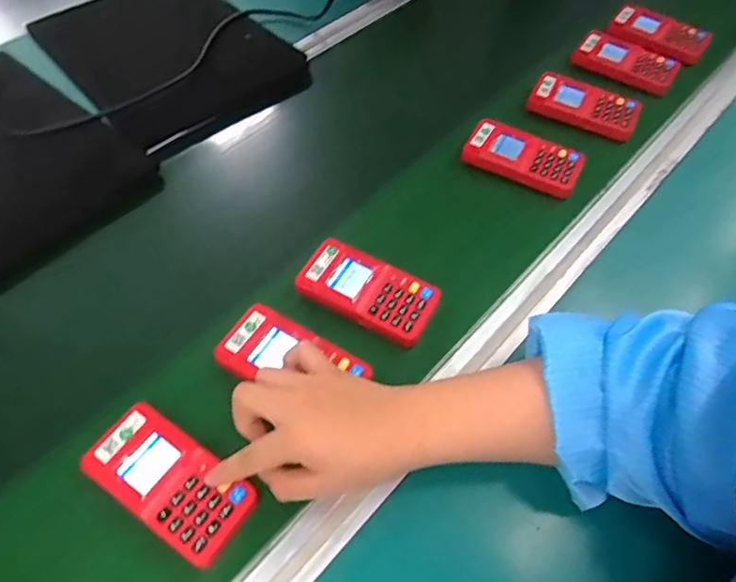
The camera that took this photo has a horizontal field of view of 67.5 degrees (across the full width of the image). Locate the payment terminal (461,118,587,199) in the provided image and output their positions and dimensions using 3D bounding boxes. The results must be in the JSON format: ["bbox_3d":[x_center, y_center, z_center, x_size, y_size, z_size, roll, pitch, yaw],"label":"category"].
[{"bbox_3d":[0.172,-0.150,0.613,0.126,0.032,0.056,25,55,19],"label":"payment terminal"}]

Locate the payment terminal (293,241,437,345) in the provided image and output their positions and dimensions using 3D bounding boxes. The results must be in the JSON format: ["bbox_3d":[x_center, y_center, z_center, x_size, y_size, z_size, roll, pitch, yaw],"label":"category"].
[{"bbox_3d":[-0.001,-0.001,0.500,0.122,0.021,0.064,22,54,17],"label":"payment terminal"}]

